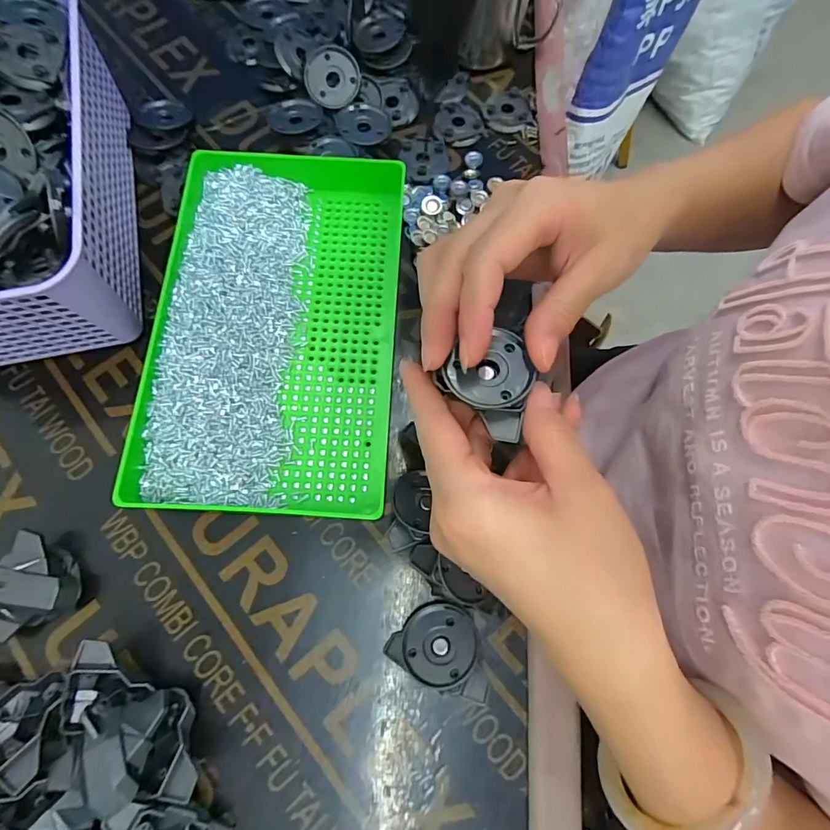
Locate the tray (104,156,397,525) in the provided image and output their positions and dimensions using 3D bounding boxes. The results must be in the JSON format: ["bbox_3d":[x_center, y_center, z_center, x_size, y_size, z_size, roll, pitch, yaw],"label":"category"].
[{"bbox_3d":[-0.091,-0.058,0.295,0.151,0.036,0.237,3,73,-1],"label":"tray"}]

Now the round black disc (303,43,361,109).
[{"bbox_3d":[-0.066,-0.269,0.360,0.043,0.005,0.044,-1,102,-2],"label":"round black disc"}]

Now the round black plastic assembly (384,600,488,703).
[{"bbox_3d":[0.013,0.129,0.254,0.058,0.014,0.043,8,49,17],"label":"round black plastic assembly"}]

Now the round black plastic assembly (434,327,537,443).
[{"bbox_3d":[0.033,-0.018,0.211,0.042,0.014,0.051,17,76,5],"label":"round black plastic assembly"}]

